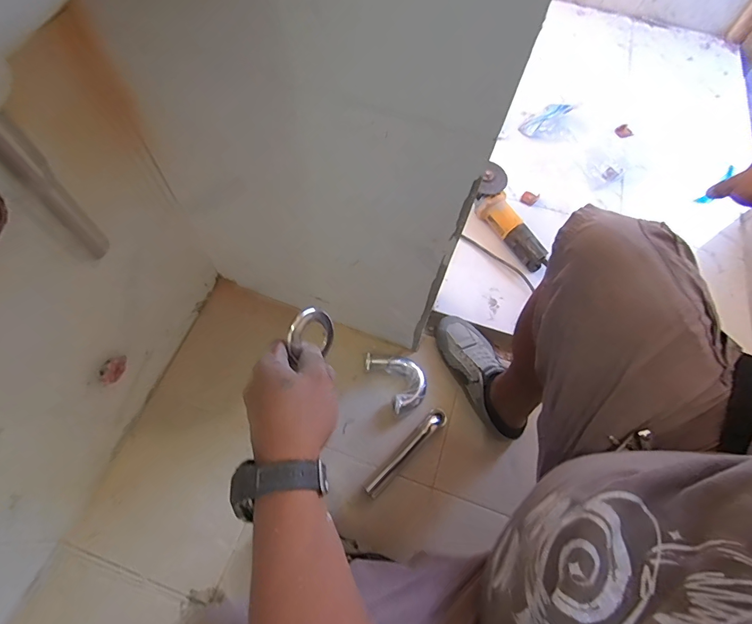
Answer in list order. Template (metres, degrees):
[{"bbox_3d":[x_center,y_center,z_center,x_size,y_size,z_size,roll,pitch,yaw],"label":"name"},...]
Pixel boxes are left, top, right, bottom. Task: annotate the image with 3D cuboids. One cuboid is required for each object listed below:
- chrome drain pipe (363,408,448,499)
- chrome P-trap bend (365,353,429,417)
[{"bbox_3d":[0.060,0.267,0.778,0.214,0.033,0.037,-40,72,-19],"label":"chrome drain pipe"},{"bbox_3d":[0.048,0.133,0.830,0.098,0.036,0.137,-30,69,-16],"label":"chrome P-trap bend"}]

